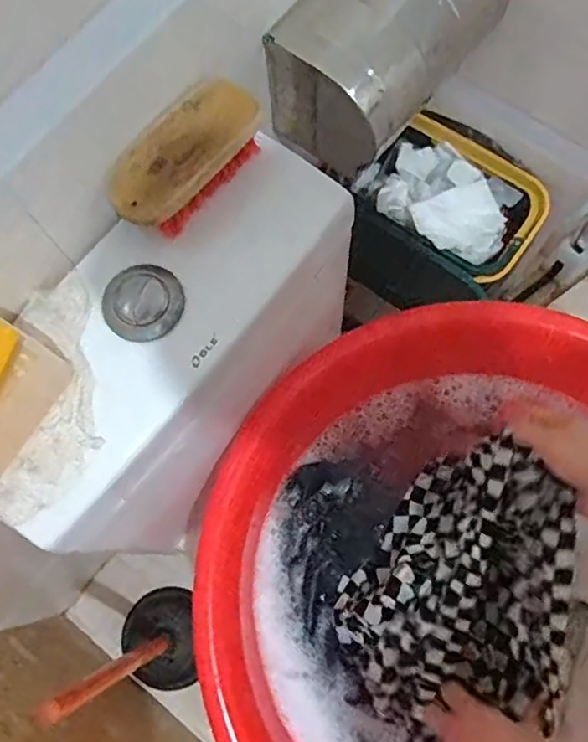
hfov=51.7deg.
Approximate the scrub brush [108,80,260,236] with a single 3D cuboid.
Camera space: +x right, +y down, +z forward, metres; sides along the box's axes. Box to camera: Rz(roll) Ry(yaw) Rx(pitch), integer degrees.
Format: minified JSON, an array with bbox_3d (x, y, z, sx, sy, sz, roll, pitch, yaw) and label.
[{"bbox_3d":[-0.078,-0.155,0.447,0.067,0.038,0.128,32,79,10],"label":"scrub brush"}]

